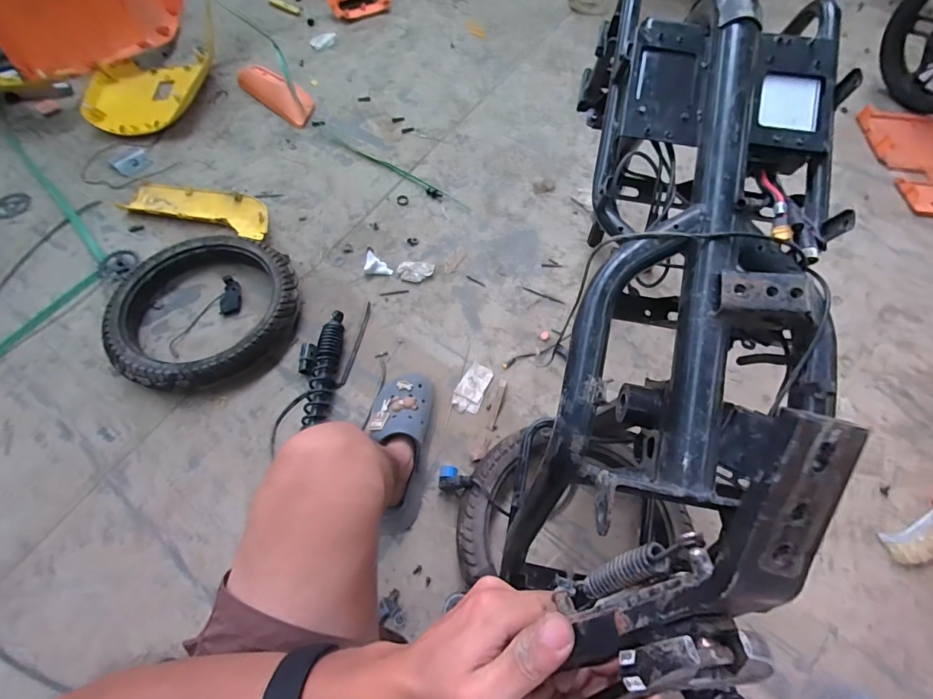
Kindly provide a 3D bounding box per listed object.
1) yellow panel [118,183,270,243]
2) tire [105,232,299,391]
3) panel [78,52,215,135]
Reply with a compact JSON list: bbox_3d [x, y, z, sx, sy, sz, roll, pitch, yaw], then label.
[{"bbox_3d":[-0.620,-0.335,1.025,0.350,0.025,0.126,14,63,7],"label":"yellow panel"},{"bbox_3d":[-0.523,-0.091,0.873,0.338,0.071,0.362,0,62,-1],"label":"tire"},{"bbox_3d":[-0.879,-0.716,1.221,0.266,0.059,0.356,10,62,4],"label":"panel"}]

